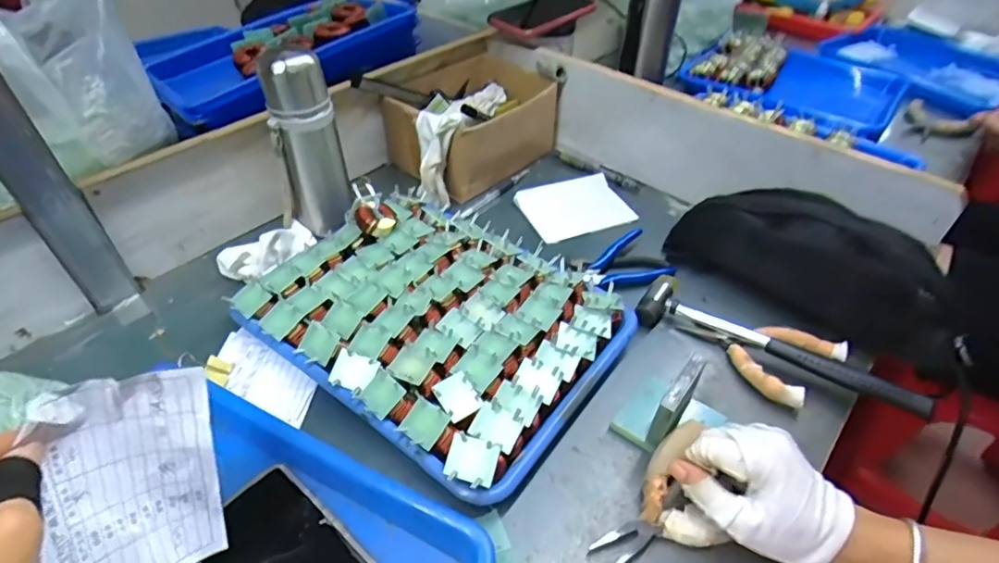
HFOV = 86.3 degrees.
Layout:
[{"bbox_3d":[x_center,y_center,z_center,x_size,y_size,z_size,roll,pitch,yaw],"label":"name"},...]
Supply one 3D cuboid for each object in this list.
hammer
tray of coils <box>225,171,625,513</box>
[{"bbox_3d":[0.256,0.055,0.500,0.246,0.034,0.061,22,47,20],"label":"hammer"},{"bbox_3d":[-0.058,0.026,0.505,0.322,0.050,0.248,29,50,25],"label":"tray of coils"}]

